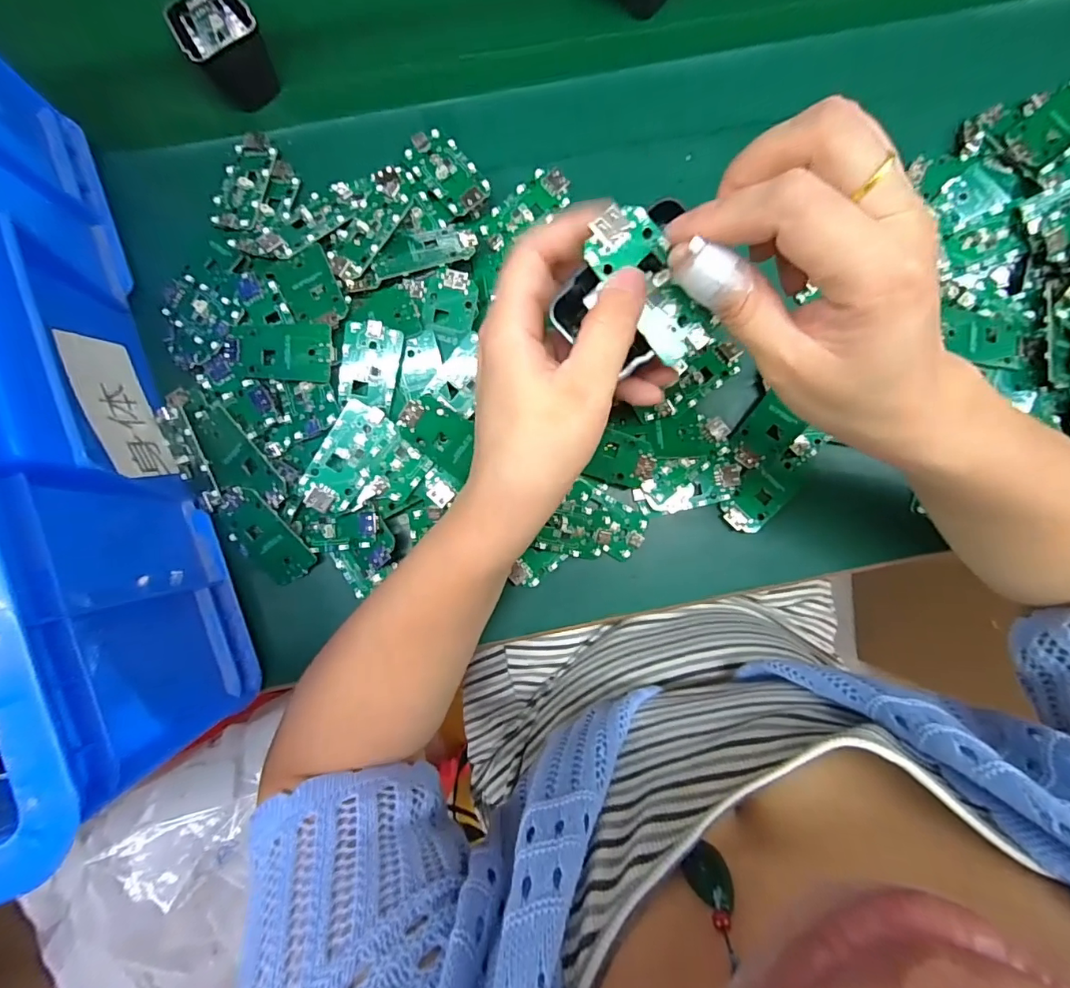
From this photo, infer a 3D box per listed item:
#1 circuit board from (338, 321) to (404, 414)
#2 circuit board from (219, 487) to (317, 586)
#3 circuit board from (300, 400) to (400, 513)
[{"bbox_3d":[-0.094,-0.072,0.279,0.032,0.004,0.046,11,88,-1],"label":"circuit board"},{"bbox_3d":[-0.163,0.027,0.298,0.035,0.004,0.062,-38,101,12],"label":"circuit board"},{"bbox_3d":[-0.104,-0.019,0.276,0.033,0.006,0.063,30,88,0],"label":"circuit board"}]

